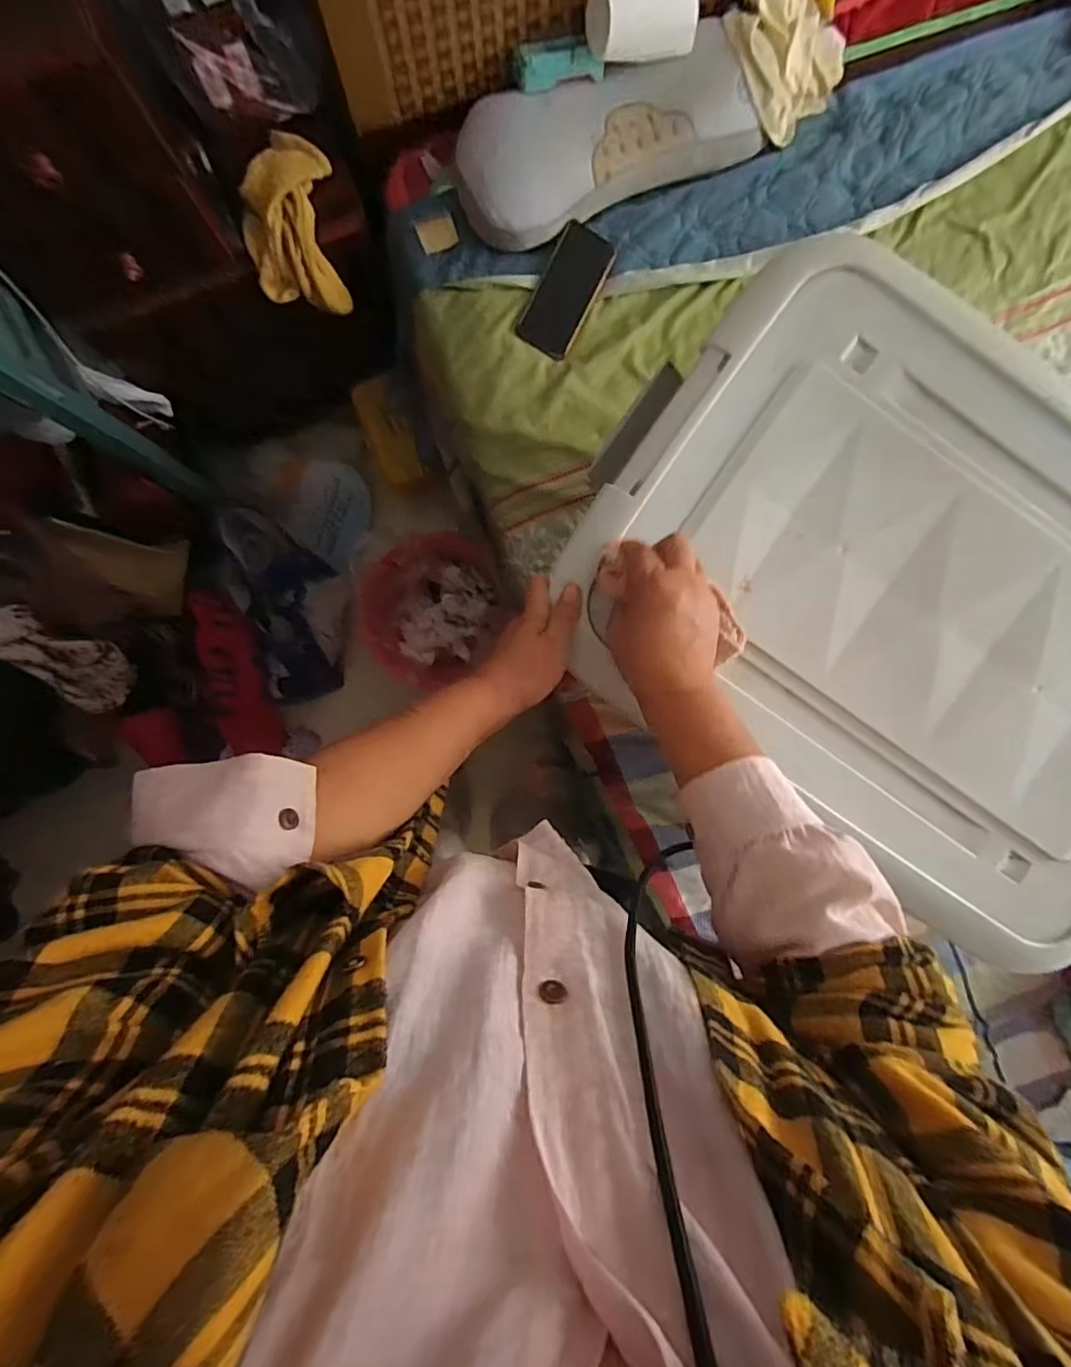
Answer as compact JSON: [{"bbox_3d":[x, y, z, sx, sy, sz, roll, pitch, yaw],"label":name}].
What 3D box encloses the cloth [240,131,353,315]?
[{"bbox_3d":[-0.325,-0.616,0.790,0.108,0.100,0.173,-4,93,-4],"label":"cloth"}]

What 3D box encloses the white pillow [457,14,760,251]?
[{"bbox_3d":[0.092,-0.718,0.771,0.404,0.046,0.161,-22,94,-2],"label":"white pillow"}]

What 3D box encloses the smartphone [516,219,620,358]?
[{"bbox_3d":[0.041,-0.540,0.807,0.079,0.009,0.175,27,91,-5],"label":"smartphone"}]

